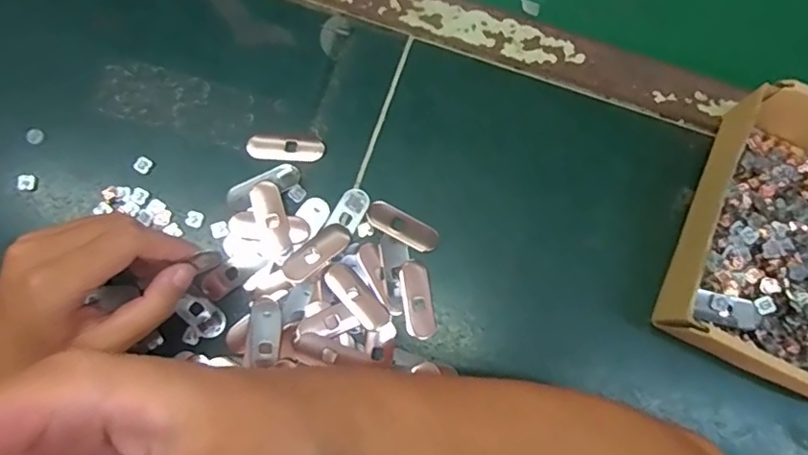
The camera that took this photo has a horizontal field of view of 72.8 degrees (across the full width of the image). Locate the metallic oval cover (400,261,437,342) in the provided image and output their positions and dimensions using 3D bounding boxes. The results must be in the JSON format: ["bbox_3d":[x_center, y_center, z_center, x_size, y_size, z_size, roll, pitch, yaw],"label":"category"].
[{"bbox_3d":[0.009,0.047,0.355,0.019,0.004,0.050,-8,79,-3],"label":"metallic oval cover"}]

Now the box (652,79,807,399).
[{"bbox_3d":[0.259,0.020,0.339,0.154,0.054,0.167,25,79,3],"label":"box"}]

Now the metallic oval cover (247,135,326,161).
[{"bbox_3d":[-0.080,-0.053,0.373,0.051,0.005,0.017,4,79,-1],"label":"metallic oval cover"}]

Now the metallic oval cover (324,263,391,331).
[{"bbox_3d":[-0.030,0.044,0.349,0.018,0.005,0.049,-41,83,-9],"label":"metallic oval cover"}]

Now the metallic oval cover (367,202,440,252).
[{"bbox_3d":[0.000,-0.001,0.363,0.050,0.004,0.019,28,80,4],"label":"metallic oval cover"}]

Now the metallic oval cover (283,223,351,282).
[{"bbox_3d":[-0.056,0.016,0.356,0.048,0.004,0.019,-40,83,-8],"label":"metallic oval cover"}]

